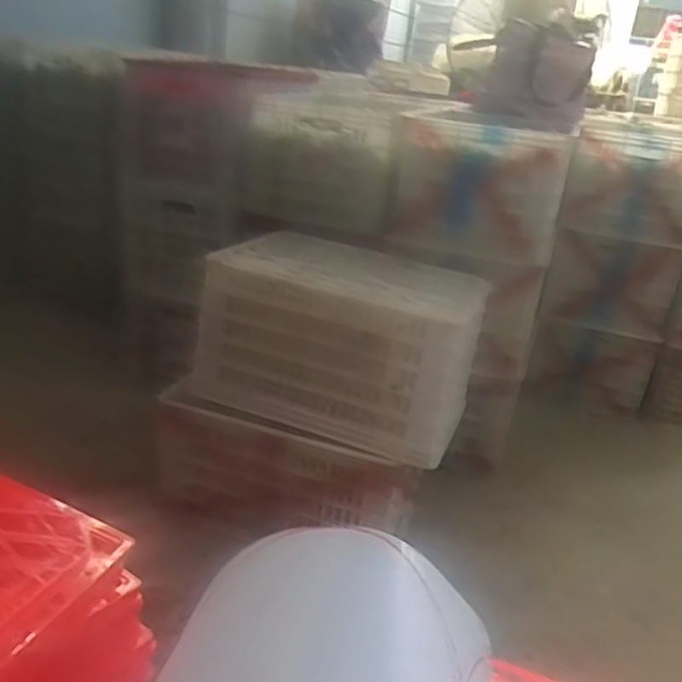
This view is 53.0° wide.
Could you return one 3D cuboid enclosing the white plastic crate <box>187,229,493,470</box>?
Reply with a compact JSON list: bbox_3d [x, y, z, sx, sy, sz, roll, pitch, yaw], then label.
[{"bbox_3d":[0.015,-0.028,1.514,0.543,0.296,0.453,12,24,13],"label":"white plastic crate"}]

